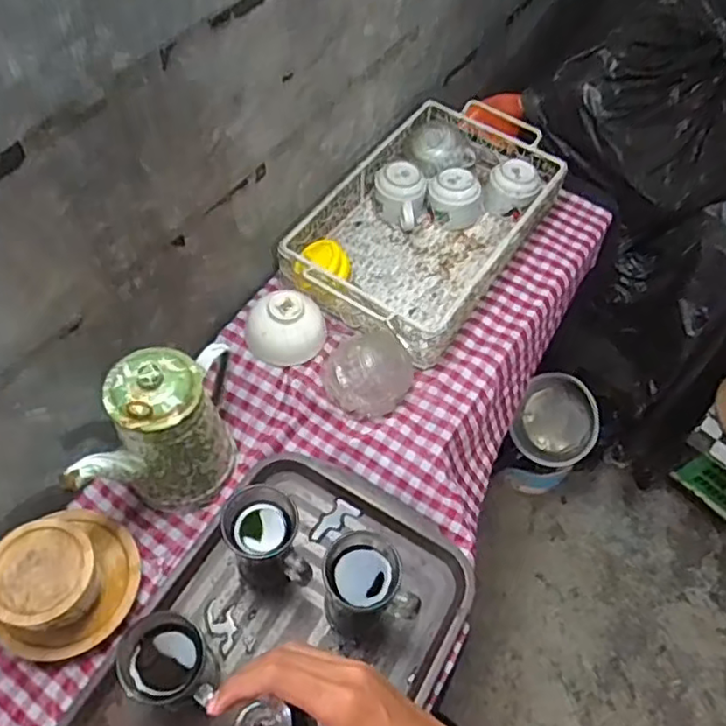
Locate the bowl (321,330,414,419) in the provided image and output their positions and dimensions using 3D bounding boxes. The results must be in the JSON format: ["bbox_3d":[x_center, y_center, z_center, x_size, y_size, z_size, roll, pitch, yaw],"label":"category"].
[{"bbox_3d":[0.007,0.003,0.815,0.113,0.068,0.111,2,57,-4],"label":"bowl"}]

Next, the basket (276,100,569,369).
[{"bbox_3d":[0.093,-0.216,0.950,0.268,0.084,0.416,32,60,15],"label":"basket"}]

